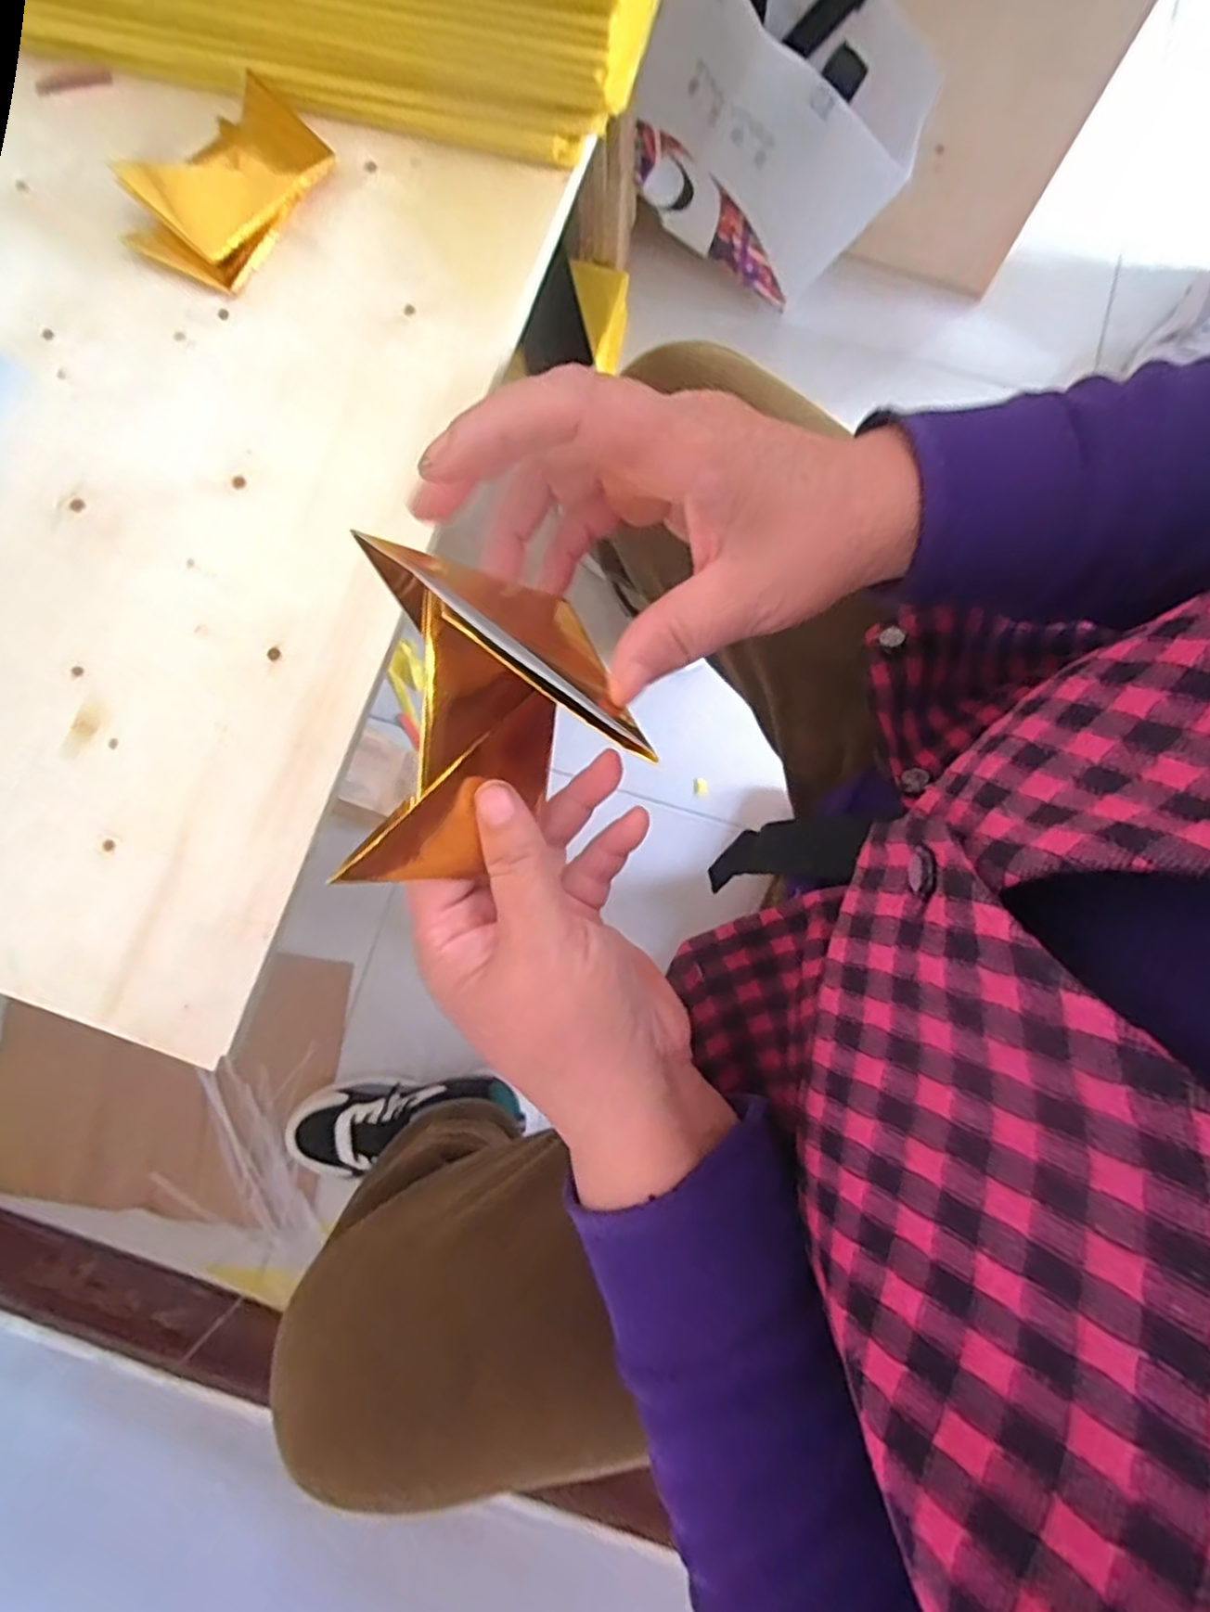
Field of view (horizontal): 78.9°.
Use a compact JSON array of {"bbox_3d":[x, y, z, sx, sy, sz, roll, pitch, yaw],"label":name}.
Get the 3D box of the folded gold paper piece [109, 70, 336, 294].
[{"bbox_3d":[-0.222,-0.362,0.427,0.073,0.029,0.114,33,82,6],"label":"folded gold paper piece"}]

